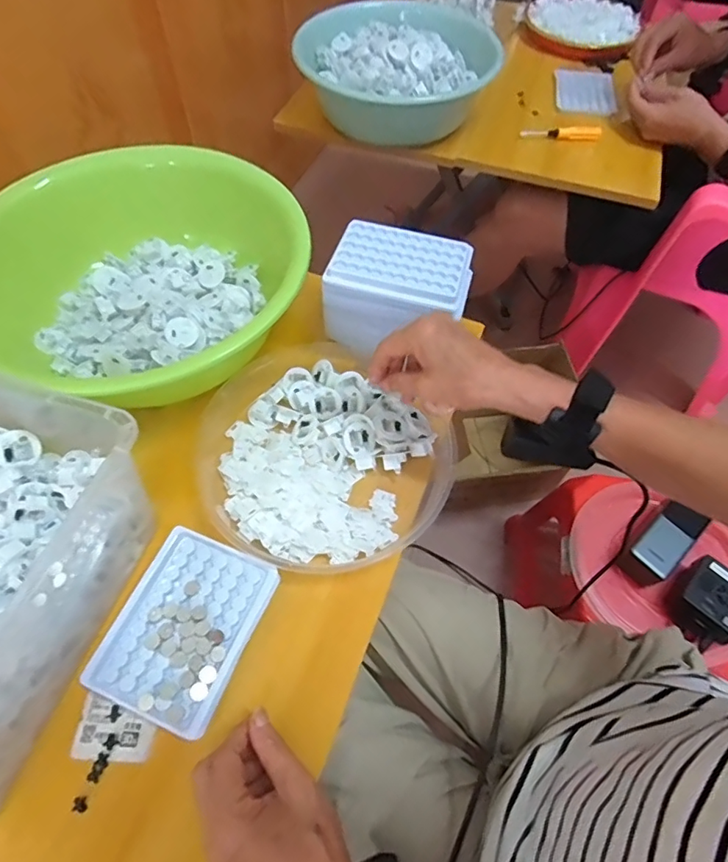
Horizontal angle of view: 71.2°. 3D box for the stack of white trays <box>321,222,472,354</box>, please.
[{"bbox_3d":[0.037,-0.138,0.526,0.133,0.097,0.096,18,61,9],"label":"stack of white trays"}]

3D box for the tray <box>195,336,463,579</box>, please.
[{"bbox_3d":[-0.047,0.018,0.489,0.214,0.031,0.246,-39,67,-21],"label":"tray"}]

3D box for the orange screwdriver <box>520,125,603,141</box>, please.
[{"bbox_3d":[0.306,-0.461,0.789,0.127,0.016,0.028,1,59,0],"label":"orange screwdriver"}]

